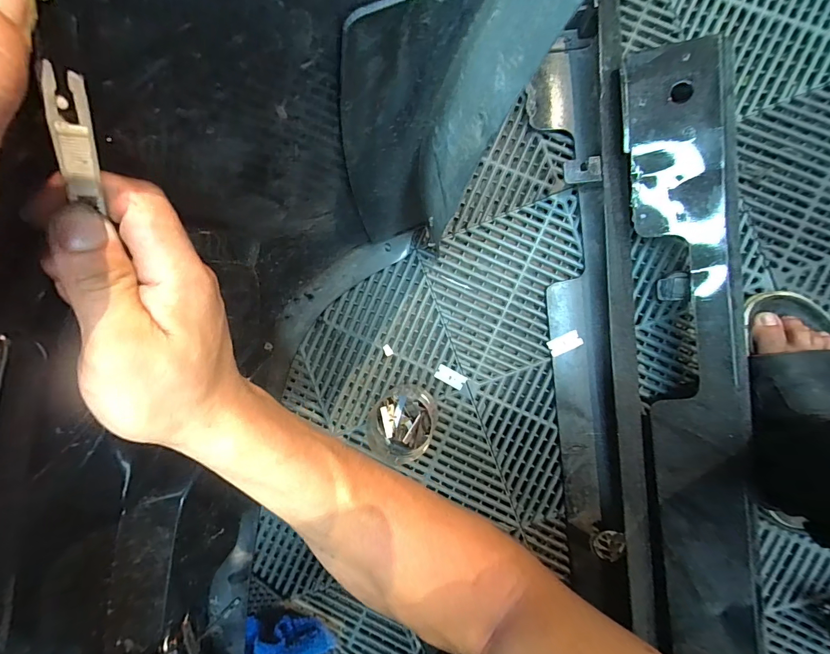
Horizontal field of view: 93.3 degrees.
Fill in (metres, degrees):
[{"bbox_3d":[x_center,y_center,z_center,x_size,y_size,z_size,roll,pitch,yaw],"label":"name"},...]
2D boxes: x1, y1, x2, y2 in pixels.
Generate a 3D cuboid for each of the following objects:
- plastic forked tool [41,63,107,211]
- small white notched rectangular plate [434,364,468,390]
[{"bbox_3d":[-0.117,-0.062,0.136,0.008,0.012,0.055,41,136,3],"label":"plastic forked tool"},{"bbox_3d":[0.048,0.067,0.525,0.040,0.007,0.021,26,95,4],"label":"small white notched rectangular plate"}]

